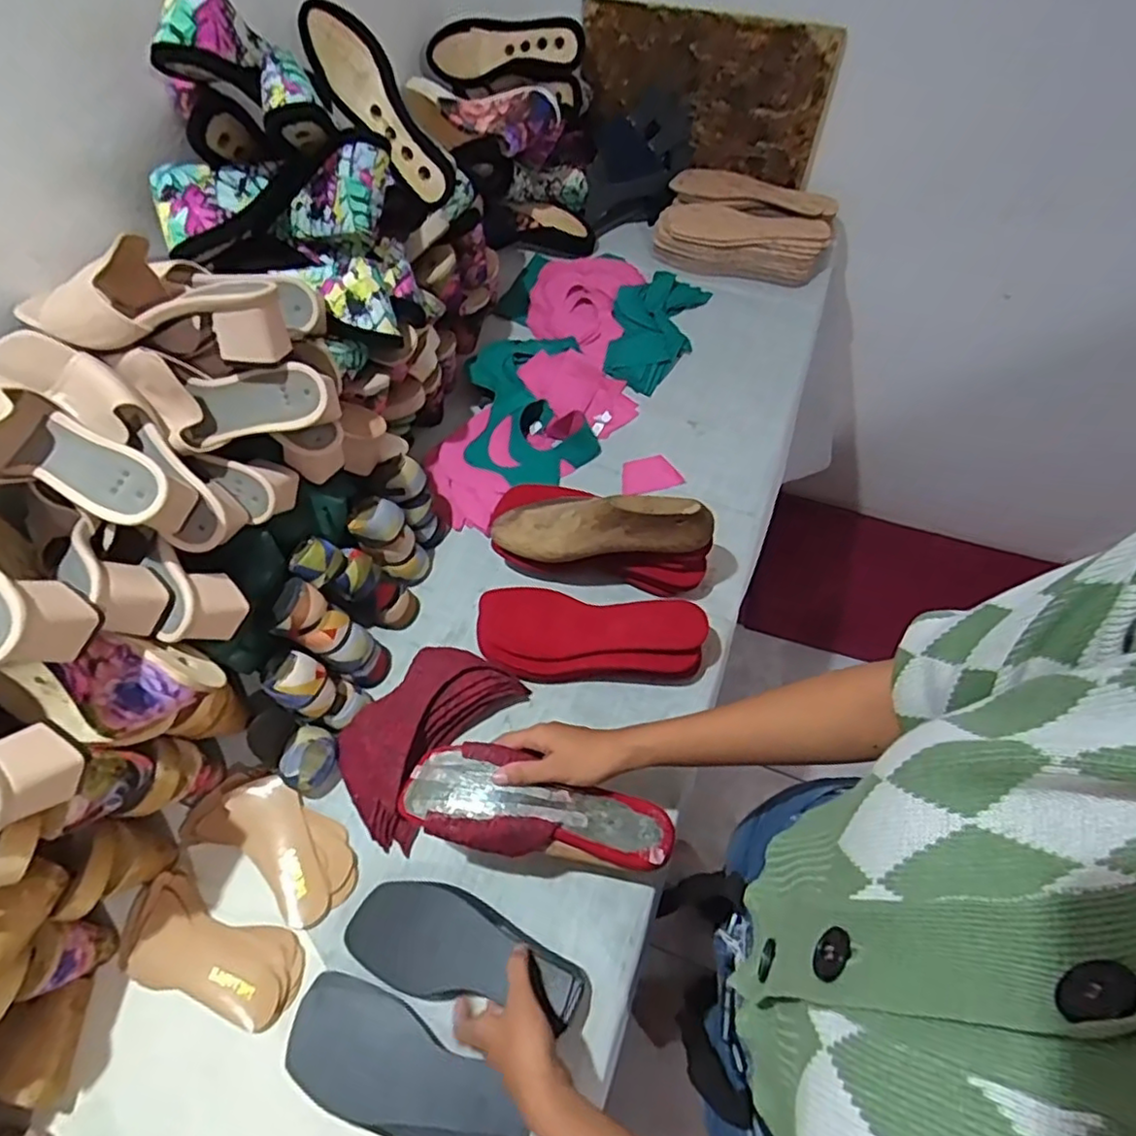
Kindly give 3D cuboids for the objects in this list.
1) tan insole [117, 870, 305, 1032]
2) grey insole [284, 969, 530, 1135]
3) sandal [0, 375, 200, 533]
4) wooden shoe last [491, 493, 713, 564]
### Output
[{"bbox_3d":[-0.339,0.359,0.600,0.184,0.015,0.081,19,64,13],"label":"tan insole"},{"bbox_3d":[-0.138,0.430,0.545,0.212,0.018,0.086,16,63,12],"label":"grey insole"},{"bbox_3d":[-0.434,-0.099,0.516,0.235,0.084,0.086,22,63,-7],"label":"sandal"},{"bbox_3d":[0.029,-0.049,0.698,0.246,0.091,0.072,-2,59,23],"label":"wooden shoe last"}]

